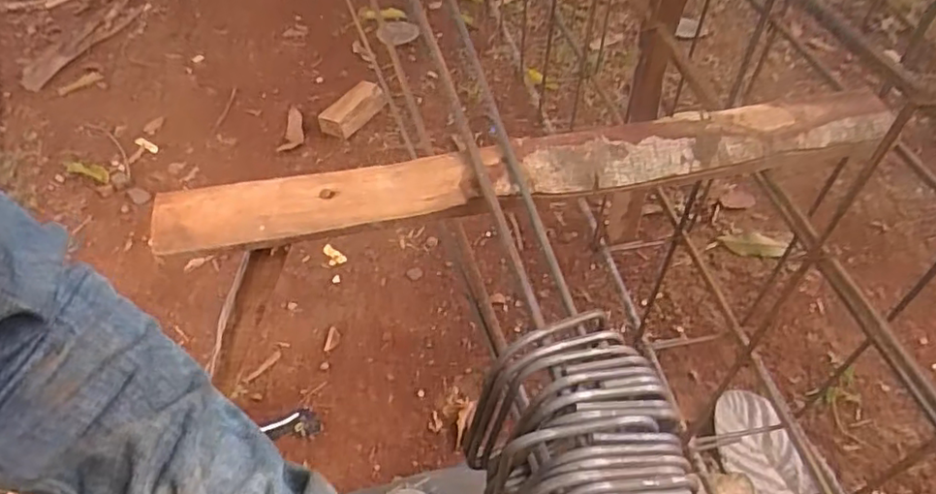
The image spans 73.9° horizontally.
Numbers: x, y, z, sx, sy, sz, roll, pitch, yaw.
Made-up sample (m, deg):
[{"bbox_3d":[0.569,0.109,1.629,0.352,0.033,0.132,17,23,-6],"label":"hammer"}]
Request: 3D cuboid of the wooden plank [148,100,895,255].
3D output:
[{"bbox_3d":[0.057,-0.059,0.463,0.549,0.014,0.048,-9,69,-8],"label":"wooden plank"}]

